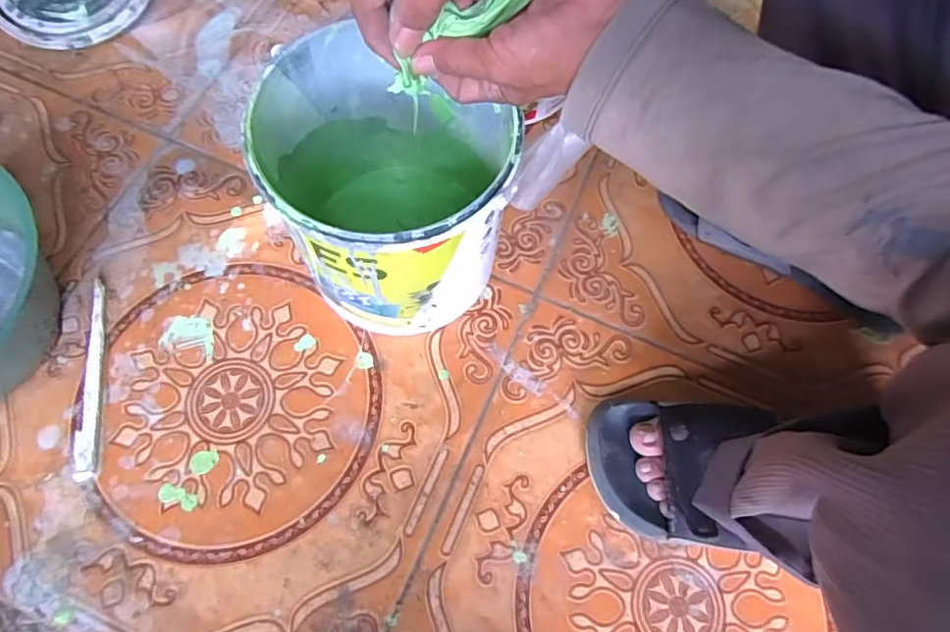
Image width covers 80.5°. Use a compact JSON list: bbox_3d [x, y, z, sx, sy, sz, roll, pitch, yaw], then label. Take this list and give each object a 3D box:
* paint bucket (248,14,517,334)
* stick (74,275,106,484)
[{"bbox_3d":[-0.064,-0.096,0.450,0.170,0.184,0.178,1,69,-3],"label":"paint bucket"},{"bbox_3d":[-0.325,0.050,0.477,0.018,0.008,0.171,-7,69,-6],"label":"stick"}]

